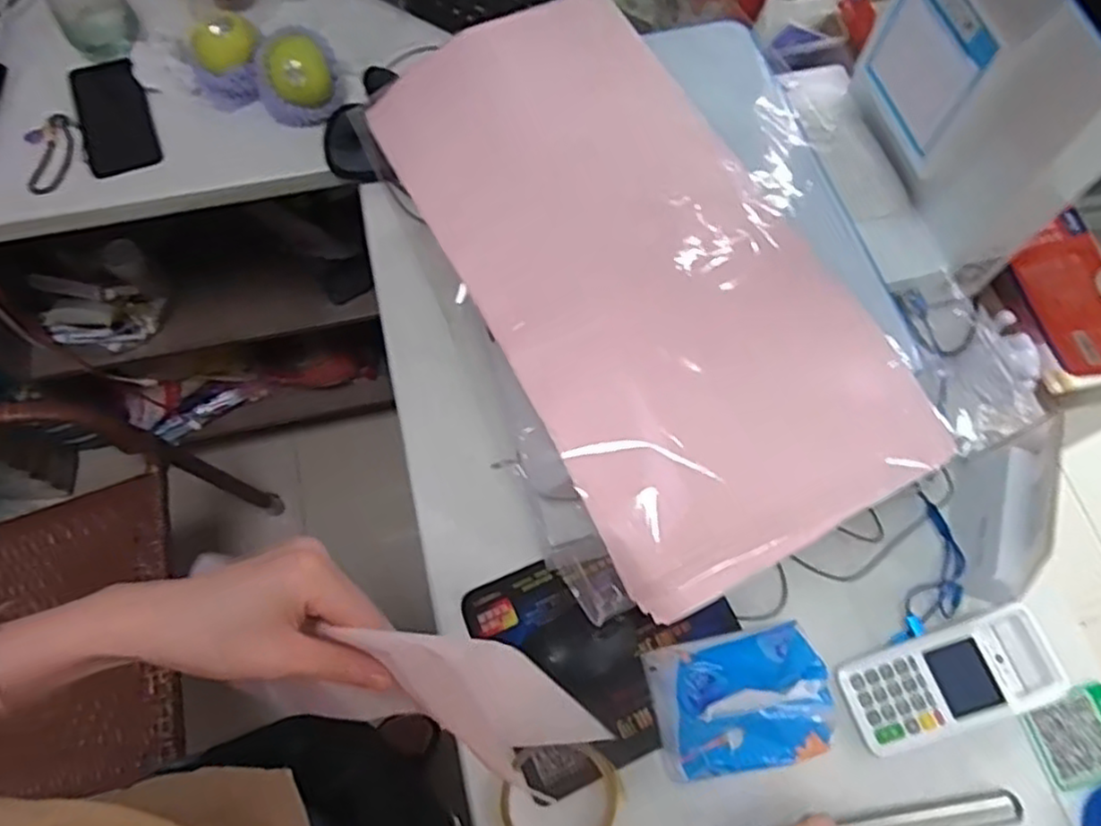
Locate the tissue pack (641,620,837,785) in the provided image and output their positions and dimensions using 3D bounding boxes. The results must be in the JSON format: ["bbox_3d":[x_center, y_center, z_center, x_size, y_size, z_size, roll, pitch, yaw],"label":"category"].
[{"bbox_3d":[0.150,0.226,0.559,0.129,0.081,0.098,-10,68,-6],"label":"tissue pack"}]

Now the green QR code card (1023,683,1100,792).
[{"bbox_3d":[0.441,0.268,0.591,0.079,0.008,0.065,-16,68,-5],"label":"green QR code card"}]

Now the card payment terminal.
[{"bbox_3d":[0.334,0.217,0.588,0.181,0.044,0.077,-16,69,-9],"label":"card payment terminal"}]

